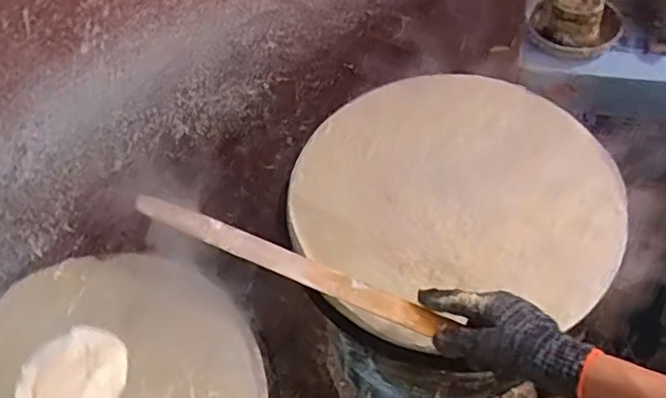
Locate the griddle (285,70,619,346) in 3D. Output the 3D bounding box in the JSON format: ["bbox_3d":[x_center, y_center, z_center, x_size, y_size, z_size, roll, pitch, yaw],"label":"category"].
[{"bbox_3d":[0.140,-0.016,0.701,0.365,0.042,0.339,-2,57,2],"label":"griddle"}]

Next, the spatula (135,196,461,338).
[{"bbox_3d":[-0.050,0.063,0.624,0.341,0.013,0.028,21,61,15],"label":"spatula"}]

